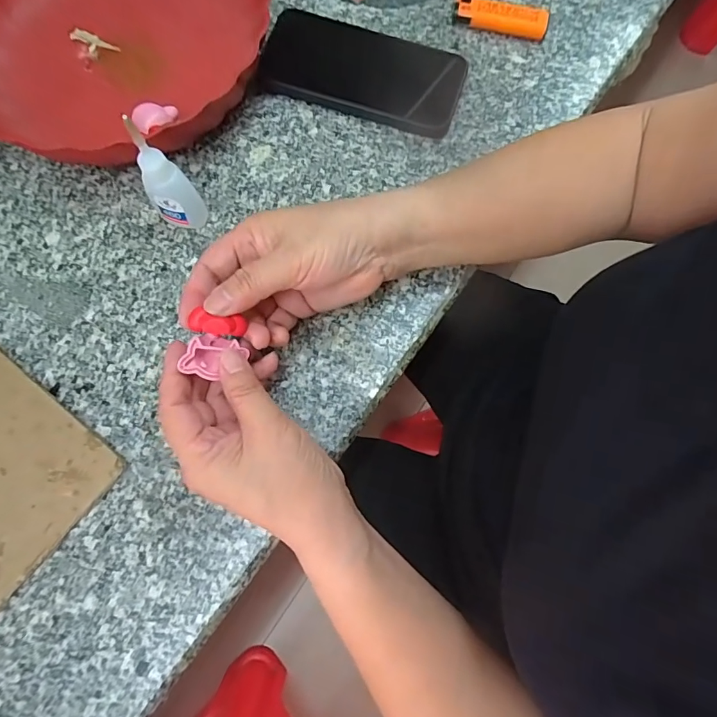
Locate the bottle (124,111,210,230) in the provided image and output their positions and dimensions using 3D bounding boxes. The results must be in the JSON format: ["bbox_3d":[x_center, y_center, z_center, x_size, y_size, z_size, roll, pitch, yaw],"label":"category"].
[{"bbox_3d":[-0.127,-0.116,0.278,0.029,0.089,0.024,-35,79,-10],"label":"bottle"}]

